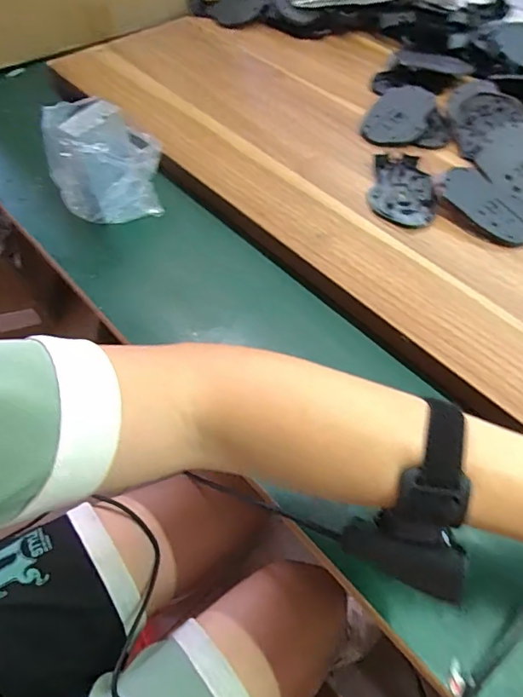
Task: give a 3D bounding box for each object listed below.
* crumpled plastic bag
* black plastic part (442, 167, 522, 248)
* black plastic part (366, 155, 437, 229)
[{"bbox_3d":[-0.164,-0.198,0.495,0.111,0.112,0.087,-27,63,-19],"label":"crumpled plastic bag"},{"bbox_3d":[0.242,-0.153,0.508,0.077,0.020,0.106,-37,66,-23],"label":"black plastic part"},{"bbox_3d":[0.156,-0.179,0.531,0.069,0.006,0.114,3,57,-1],"label":"black plastic part"}]

